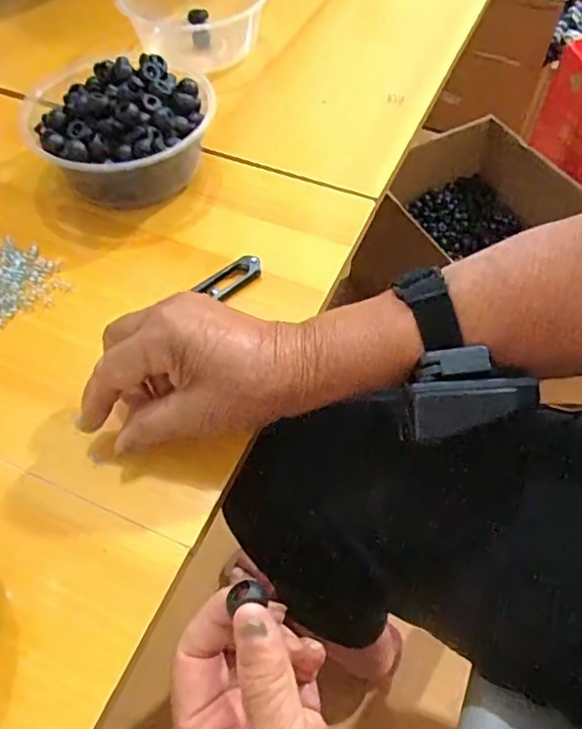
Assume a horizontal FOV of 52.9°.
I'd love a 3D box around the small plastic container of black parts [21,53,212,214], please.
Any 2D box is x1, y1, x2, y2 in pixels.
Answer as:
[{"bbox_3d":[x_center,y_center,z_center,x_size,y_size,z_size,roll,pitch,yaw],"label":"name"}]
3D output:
[{"bbox_3d":[-0.128,-0.175,0.449,0.136,0.068,0.126,-4,57,-3],"label":"small plastic container of black parts"}]

